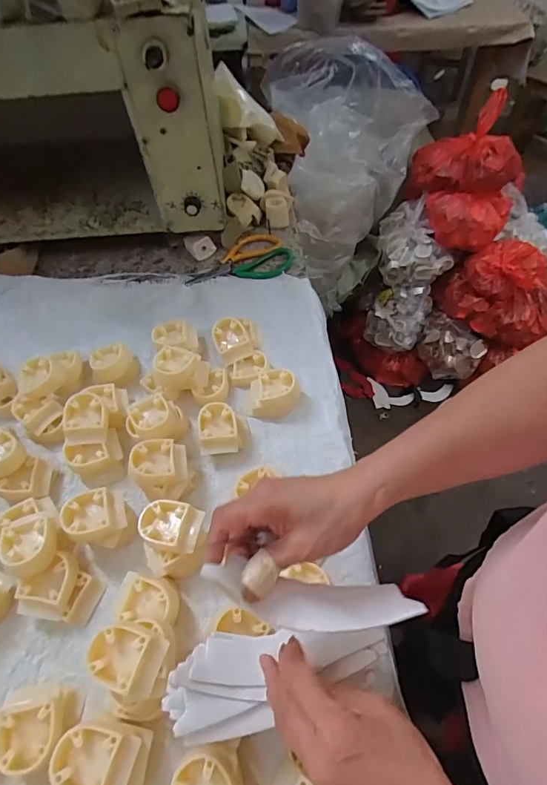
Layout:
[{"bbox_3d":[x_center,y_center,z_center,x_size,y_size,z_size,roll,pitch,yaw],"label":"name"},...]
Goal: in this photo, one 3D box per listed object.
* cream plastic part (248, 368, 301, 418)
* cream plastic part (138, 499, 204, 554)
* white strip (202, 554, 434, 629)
[{"bbox_3d":[0.000,-0.002,0.569,0.067,0.039,0.062,2,57,2],"label":"cream plastic part"},{"bbox_3d":[-0.107,0.137,0.453,0.059,0.024,0.045,11,57,8],"label":"cream plastic part"},{"bbox_3d":[0.027,0.142,0.301,0.150,0.022,0.037,12,57,-9],"label":"white strip"}]

